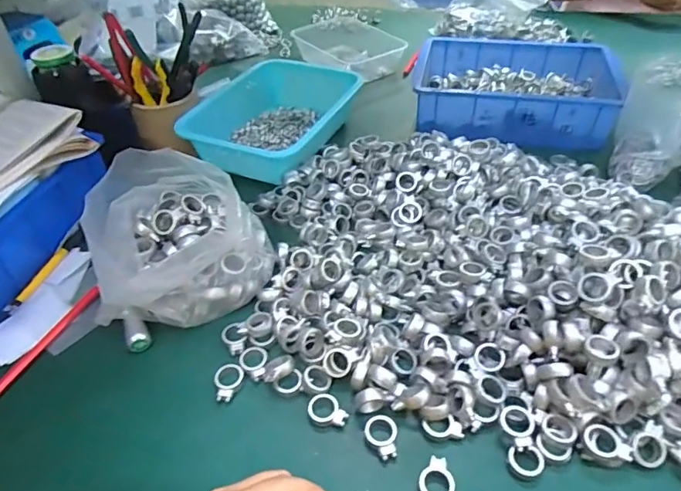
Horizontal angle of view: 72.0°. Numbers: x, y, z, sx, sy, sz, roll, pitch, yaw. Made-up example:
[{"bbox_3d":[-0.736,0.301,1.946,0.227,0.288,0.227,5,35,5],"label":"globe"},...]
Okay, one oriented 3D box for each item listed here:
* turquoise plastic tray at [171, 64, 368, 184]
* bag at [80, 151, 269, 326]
[{"bbox_3d":[-0.092,-0.195,0.726,0.189,0.080,0.255,13,45,17],"label":"turquoise plastic tray"},{"bbox_3d":[-0.167,-0.011,0.492,0.173,0.110,0.162,-4,43,-1],"label":"bag"}]

